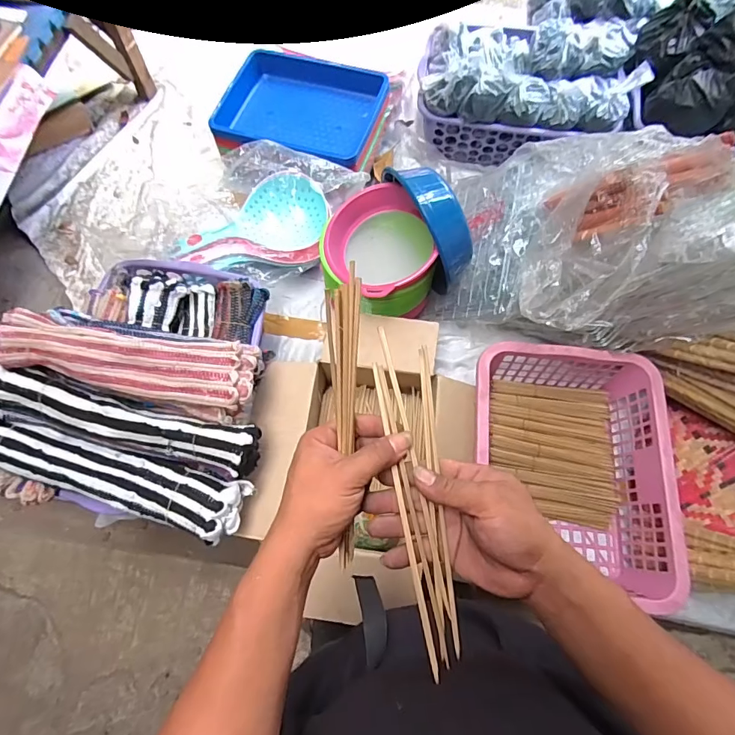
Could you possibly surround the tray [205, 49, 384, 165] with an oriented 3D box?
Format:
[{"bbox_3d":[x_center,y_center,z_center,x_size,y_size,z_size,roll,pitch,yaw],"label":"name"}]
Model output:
[{"bbox_3d":[-0.141,-0.566,0.943,0.338,0.039,0.248,17,73,7],"label":"tray"}]

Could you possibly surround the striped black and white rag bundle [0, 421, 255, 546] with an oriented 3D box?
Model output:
[{"bbox_3d":[-0.387,0.159,0.630,0.423,0.072,0.084,12,73,6],"label":"striped black and white rag bundle"}]

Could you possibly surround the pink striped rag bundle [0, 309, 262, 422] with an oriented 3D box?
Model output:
[{"bbox_3d":[-0.348,-0.009,0.640,0.360,0.087,0.110,8,72,5],"label":"pink striped rag bundle"}]

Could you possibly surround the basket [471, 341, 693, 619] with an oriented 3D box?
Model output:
[{"bbox_3d":[0.337,0.169,0.765,0.309,0.141,0.383,6,72,4],"label":"basket"}]

